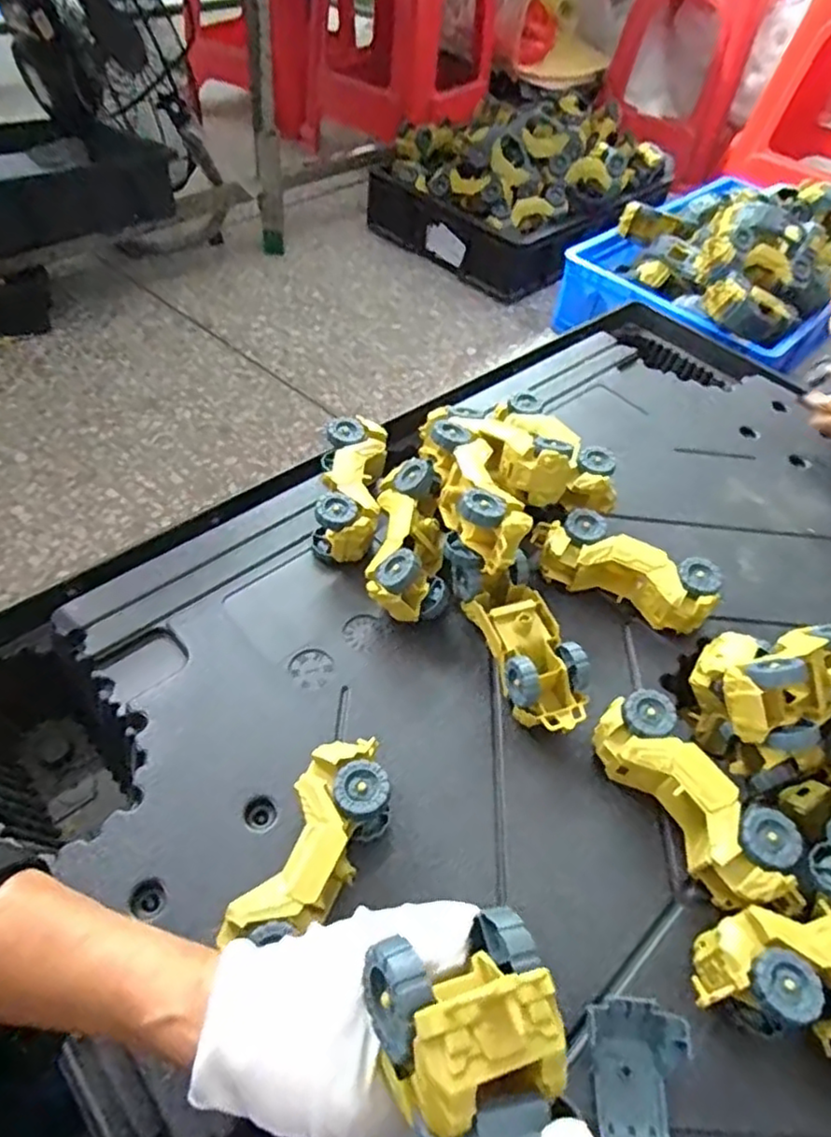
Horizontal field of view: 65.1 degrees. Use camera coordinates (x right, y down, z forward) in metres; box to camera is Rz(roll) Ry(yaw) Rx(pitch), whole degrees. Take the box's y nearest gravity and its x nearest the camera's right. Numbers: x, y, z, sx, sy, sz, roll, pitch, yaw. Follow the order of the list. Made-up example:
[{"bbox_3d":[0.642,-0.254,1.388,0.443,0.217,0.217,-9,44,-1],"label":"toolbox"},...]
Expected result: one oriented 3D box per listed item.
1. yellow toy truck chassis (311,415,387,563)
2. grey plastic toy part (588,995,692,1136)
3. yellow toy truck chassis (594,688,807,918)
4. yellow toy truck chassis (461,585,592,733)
[{"bbox_3d":[-0.067,-0.082,0.671,0.068,0.060,0.161,3,51,-3],"label":"yellow toy truck chassis"},{"bbox_3d":[0.134,0.331,0.379,0.055,0.033,0.133,7,51,-1],"label":"grey plastic toy part"},{"bbox_3d":[0.207,0.175,0.484,0.065,0.051,0.173,-27,59,-25],"label":"yellow toy truck chassis"},{"bbox_3d":[0.095,0.075,0.558,0.065,0.062,0.143,-13,54,-16],"label":"yellow toy truck chassis"}]

